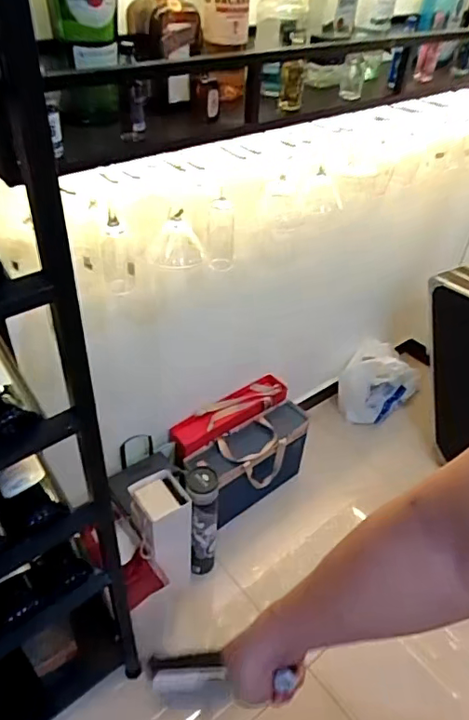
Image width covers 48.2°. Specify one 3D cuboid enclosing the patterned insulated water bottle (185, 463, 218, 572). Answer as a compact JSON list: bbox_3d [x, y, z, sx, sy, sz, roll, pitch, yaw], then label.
[{"bbox_3d":[-0.080,0.405,1.300,0.079,0.334,0.083,3,40,-1],"label":"patterned insulated water bottle"}]

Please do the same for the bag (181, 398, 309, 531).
[{"bbox_3d":[0.054,0.311,1.514,0.387,0.242,0.137,-26,48,-29],"label":"bag"}]

